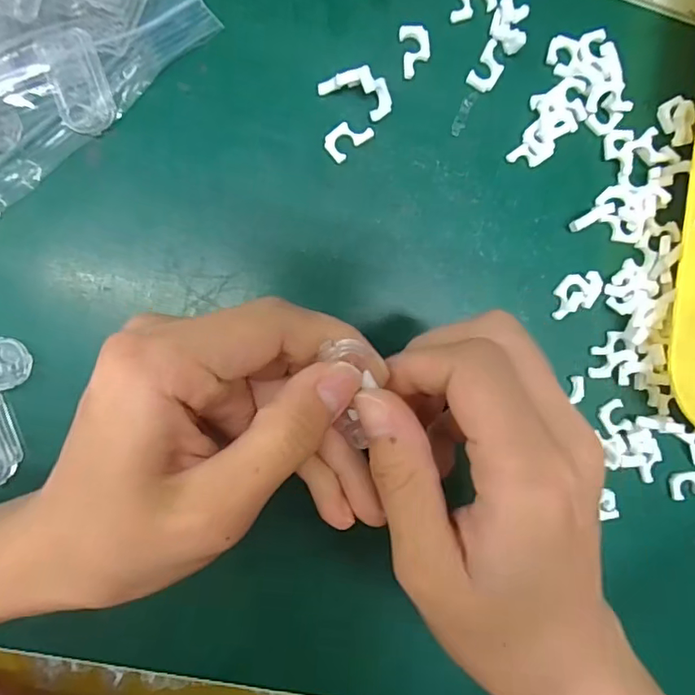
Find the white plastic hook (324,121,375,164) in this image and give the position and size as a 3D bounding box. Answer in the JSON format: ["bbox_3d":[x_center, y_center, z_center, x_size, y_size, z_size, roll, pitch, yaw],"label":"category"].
[{"bbox_3d":[0.000,-0.092,0.230,0.022,0.004,0.013,-42,96,-5],"label":"white plastic hook"}]

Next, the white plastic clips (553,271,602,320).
[{"bbox_3d":[0.107,-0.025,0.244,0.025,0.007,0.017,-22,94,-6],"label":"white plastic clips"}]

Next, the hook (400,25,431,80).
[{"bbox_3d":[0.031,-0.132,0.233,0.013,0.004,0.022,-8,93,-7],"label":"hook"}]

